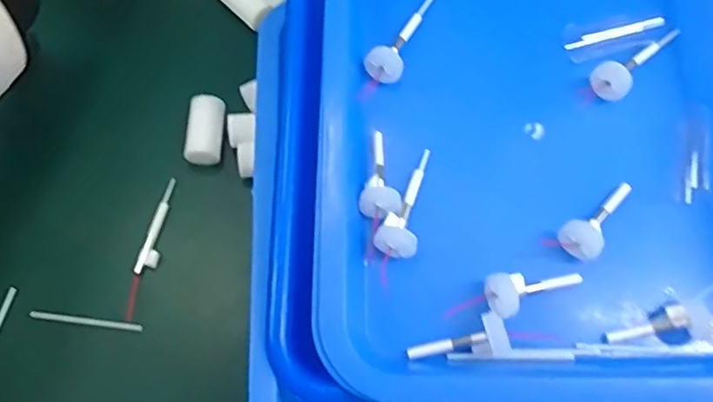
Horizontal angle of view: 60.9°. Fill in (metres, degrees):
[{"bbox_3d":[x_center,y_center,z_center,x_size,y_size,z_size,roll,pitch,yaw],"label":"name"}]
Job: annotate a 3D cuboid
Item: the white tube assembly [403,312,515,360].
[{"bbox_3d":[0.048,0.067,0.288,0.047,0.011,0.019,-14,66,9],"label":"white tube assembly"}]

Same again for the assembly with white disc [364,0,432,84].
[{"bbox_3d":[0.027,-0.095,0.342,0.020,0.011,0.068,25,66,8],"label":"assembly with white disc"}]

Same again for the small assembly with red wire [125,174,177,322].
[{"bbox_3d":[-0.117,0.026,0.349,0.010,0.005,0.085,12,65,2],"label":"small assembly with red wire"}]

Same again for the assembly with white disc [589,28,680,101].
[{"bbox_3d":[0.153,-0.078,0.339,0.021,0.017,0.061,41,69,14],"label":"assembly with white disc"}]

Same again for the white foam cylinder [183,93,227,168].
[{"bbox_3d":[-0.093,-0.042,0.377,0.022,0.018,0.044,3,65,-2],"label":"white foam cylinder"}]

